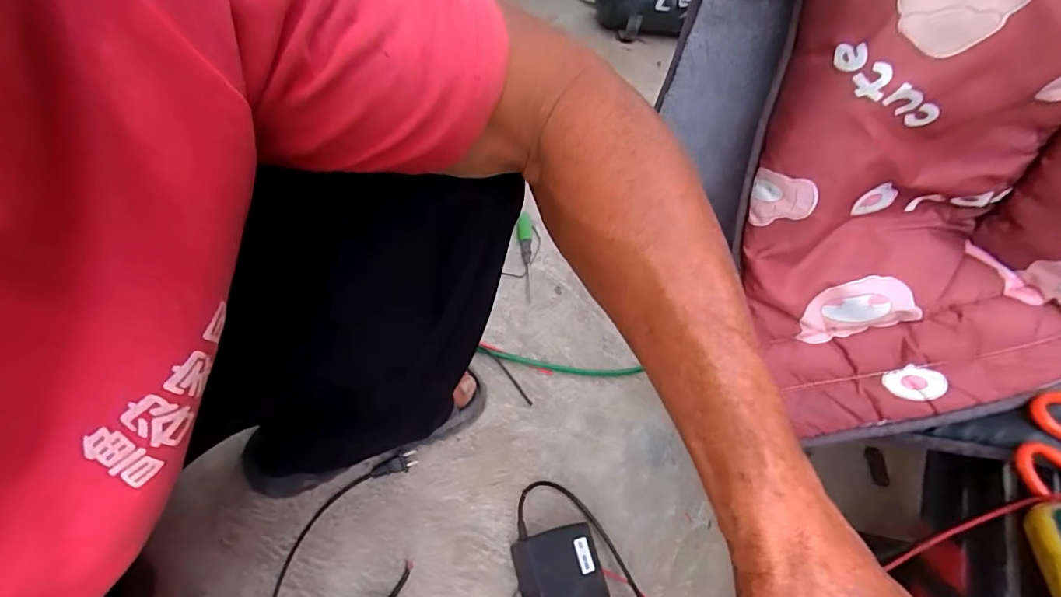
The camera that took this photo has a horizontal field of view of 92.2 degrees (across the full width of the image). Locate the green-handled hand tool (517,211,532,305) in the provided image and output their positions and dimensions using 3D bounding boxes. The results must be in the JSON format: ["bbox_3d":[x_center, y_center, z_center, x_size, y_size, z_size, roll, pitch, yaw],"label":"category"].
[{"bbox_3d":[-0.007,-0.072,0.861,0.025,0.016,0.165,-1,69,-6],"label":"green-handled hand tool"}]

